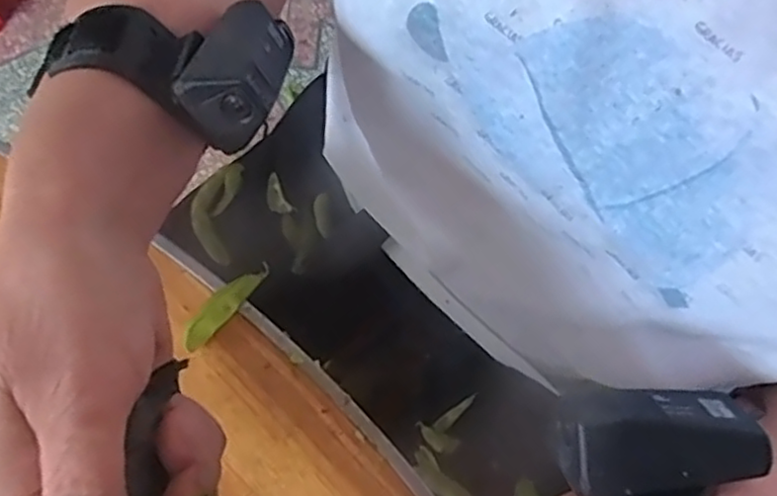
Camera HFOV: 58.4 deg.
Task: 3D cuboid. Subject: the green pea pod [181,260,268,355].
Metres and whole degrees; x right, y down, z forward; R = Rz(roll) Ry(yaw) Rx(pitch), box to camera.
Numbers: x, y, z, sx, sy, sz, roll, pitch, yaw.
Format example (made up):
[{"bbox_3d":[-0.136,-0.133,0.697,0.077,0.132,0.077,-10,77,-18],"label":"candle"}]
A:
[{"bbox_3d":[-0.069,0.023,0.291,0.010,0.010,0.047,35,71,11],"label":"green pea pod"}]

